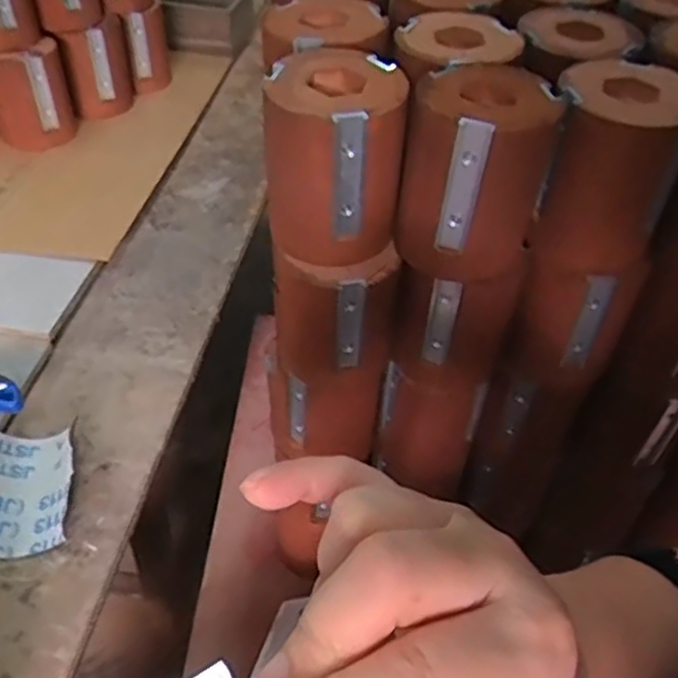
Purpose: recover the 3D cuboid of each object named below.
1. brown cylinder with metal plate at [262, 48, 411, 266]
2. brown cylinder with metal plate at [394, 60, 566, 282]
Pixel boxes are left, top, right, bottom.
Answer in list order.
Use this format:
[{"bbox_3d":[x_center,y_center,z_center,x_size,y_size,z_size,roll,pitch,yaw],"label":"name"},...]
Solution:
[{"bbox_3d":[-0.005,-0.107,0.415,0.079,0.097,0.075,-2,45,-7],"label":"brown cylinder with metal plate"},{"bbox_3d":[0.080,-0.096,0.412,0.073,0.103,0.071,2,45,-2],"label":"brown cylinder with metal plate"}]

